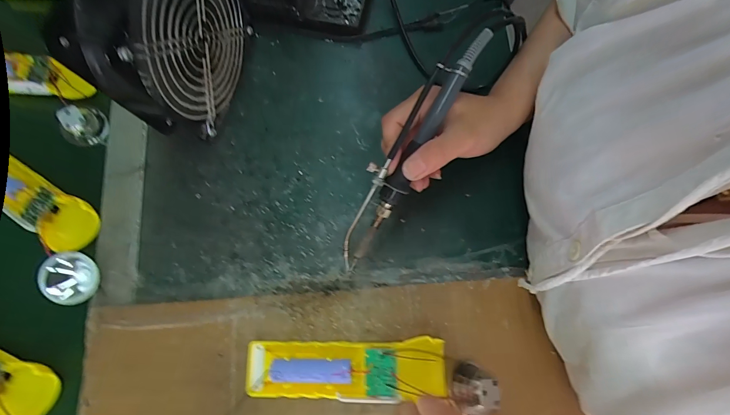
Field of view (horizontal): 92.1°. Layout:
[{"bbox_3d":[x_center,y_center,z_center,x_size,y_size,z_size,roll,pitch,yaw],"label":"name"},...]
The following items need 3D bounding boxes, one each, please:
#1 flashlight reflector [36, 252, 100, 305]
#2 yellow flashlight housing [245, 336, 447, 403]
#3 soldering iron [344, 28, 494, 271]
[{"bbox_3d":[-0.259,0.062,0.309,0.042,0.016,0.044,26,68,-38],"label":"flashlight reflector"},{"bbox_3d":[-0.018,0.130,0.281,0.159,0.018,0.043,-3,77,7],"label":"yellow flashlight housing"},{"bbox_3d":[0.030,-0.042,0.271,0.030,0.017,0.206,31,100,7],"label":"soldering iron"}]

